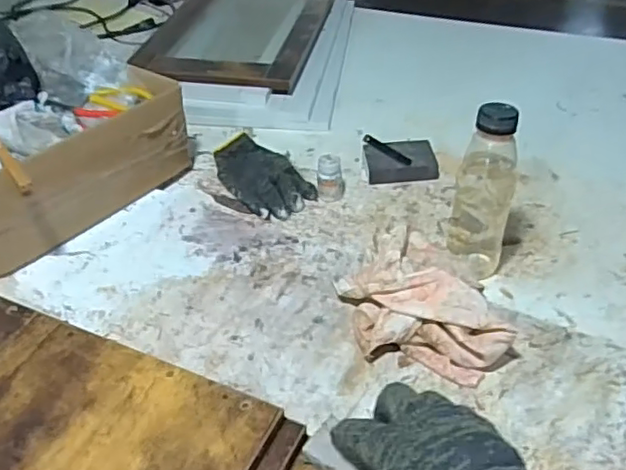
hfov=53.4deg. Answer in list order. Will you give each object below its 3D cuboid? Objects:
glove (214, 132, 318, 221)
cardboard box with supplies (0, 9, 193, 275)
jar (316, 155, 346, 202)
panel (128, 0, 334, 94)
[{"bbox_3d":[-0.083,-0.082,0.876,0.110,0.027,0.179,-23,44,-25],"label":"glove"},{"bbox_3d":[-0.362,-0.131,0.792,0.255,0.180,0.303,23,45,27],"label":"cardboard box with supplies"},{"bbox_3d":[0.024,-0.074,0.823,0.036,0.057,0.028,1,39,3],"label":"jar"},{"bbox_3d":[-0.132,-0.422,1.213,0.303,0.027,0.542,3,39,6],"label":"panel"}]

